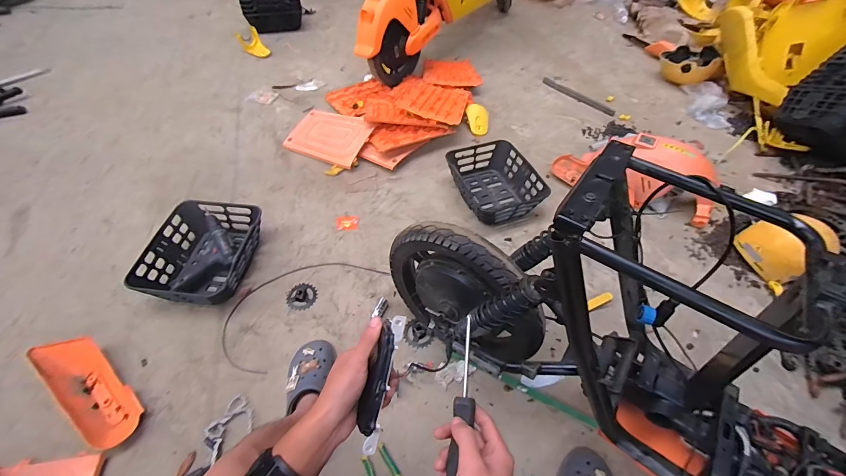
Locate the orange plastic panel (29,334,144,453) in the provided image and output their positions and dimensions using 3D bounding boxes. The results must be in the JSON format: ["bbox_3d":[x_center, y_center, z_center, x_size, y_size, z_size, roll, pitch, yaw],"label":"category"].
[{"bbox_3d":[-0.785,0.359,0.850,0.322,0.067,0.116,33,58,21],"label":"orange plastic panel"}]

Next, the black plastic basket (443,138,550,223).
[{"bbox_3d":[0.255,-0.200,1.302,0.278,0.109,0.332,-22,56,-19],"label":"black plastic basket"}]

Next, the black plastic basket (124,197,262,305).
[{"bbox_3d":[-0.632,0.039,1.065,0.269,0.118,0.329,5,52,1],"label":"black plastic basket"}]

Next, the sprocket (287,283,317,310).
[{"bbox_3d":[-0.346,0.169,1.037,0.079,0.009,0.085,11,52,6],"label":"sprocket"}]

